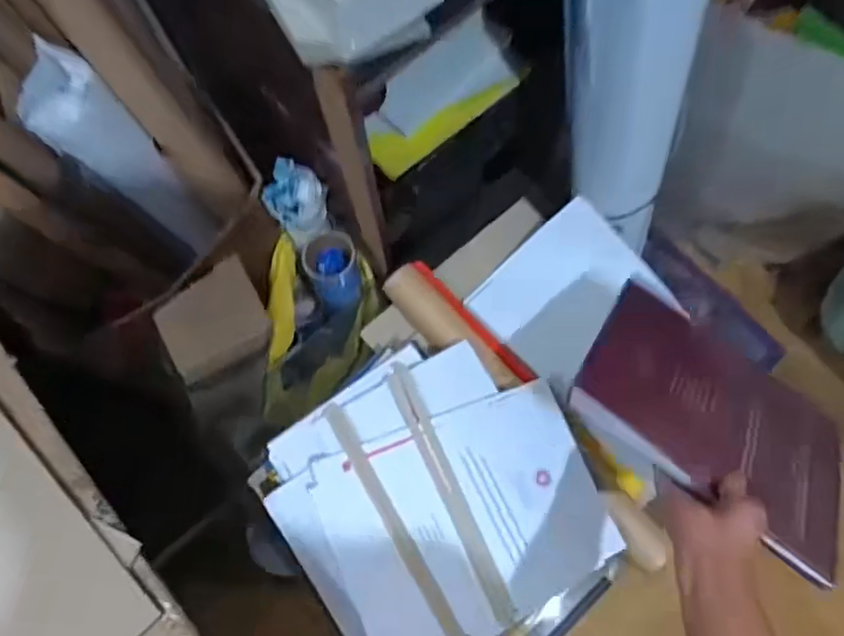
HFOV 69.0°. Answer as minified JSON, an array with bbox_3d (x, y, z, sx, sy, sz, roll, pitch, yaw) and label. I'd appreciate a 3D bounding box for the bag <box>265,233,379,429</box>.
[{"bbox_3d":[-0.150,0.028,0.903,0.144,0.141,0.256,6,74,3],"label":"bag"}]

